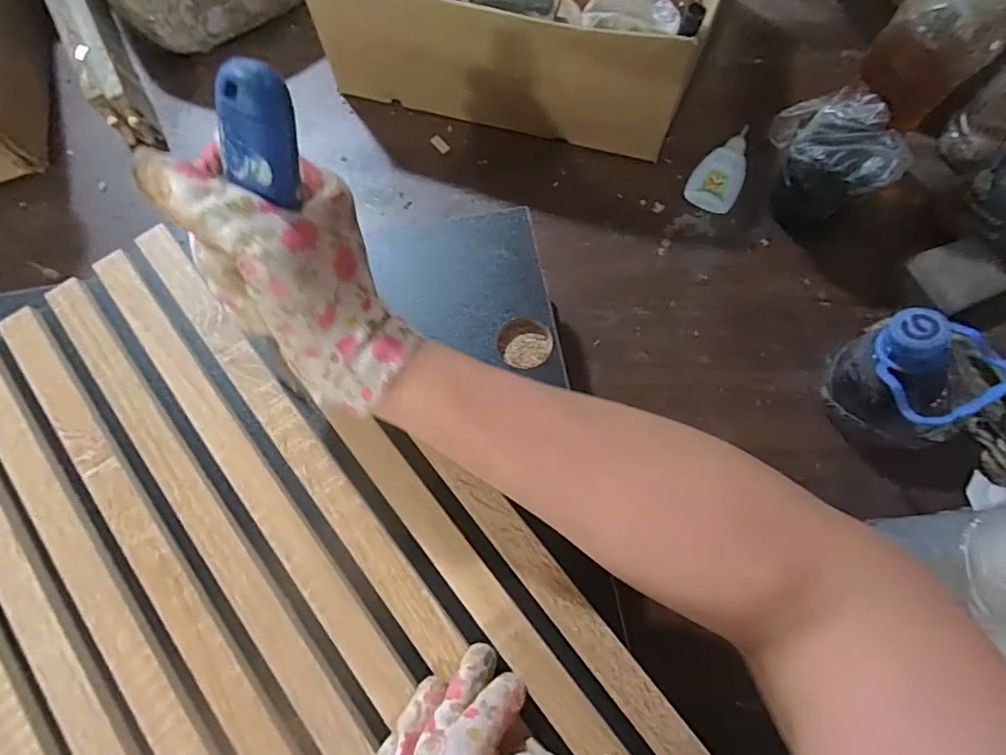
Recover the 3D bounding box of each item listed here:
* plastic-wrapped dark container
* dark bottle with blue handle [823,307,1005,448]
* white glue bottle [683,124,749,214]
[{"bbox_3d":[0.257,-0.169,0.436,0.081,0.083,0.091,6,73,3],"label":"plastic-wrapped dark container"},{"bbox_3d":[0.280,0.004,0.375,0.067,0.099,0.075,-6,73,-1],"label":"dark bottle with blue handle"},{"bbox_3d":[0.193,-0.183,0.477,0.041,0.015,0.082,29,76,9],"label":"white glue bottle"}]

